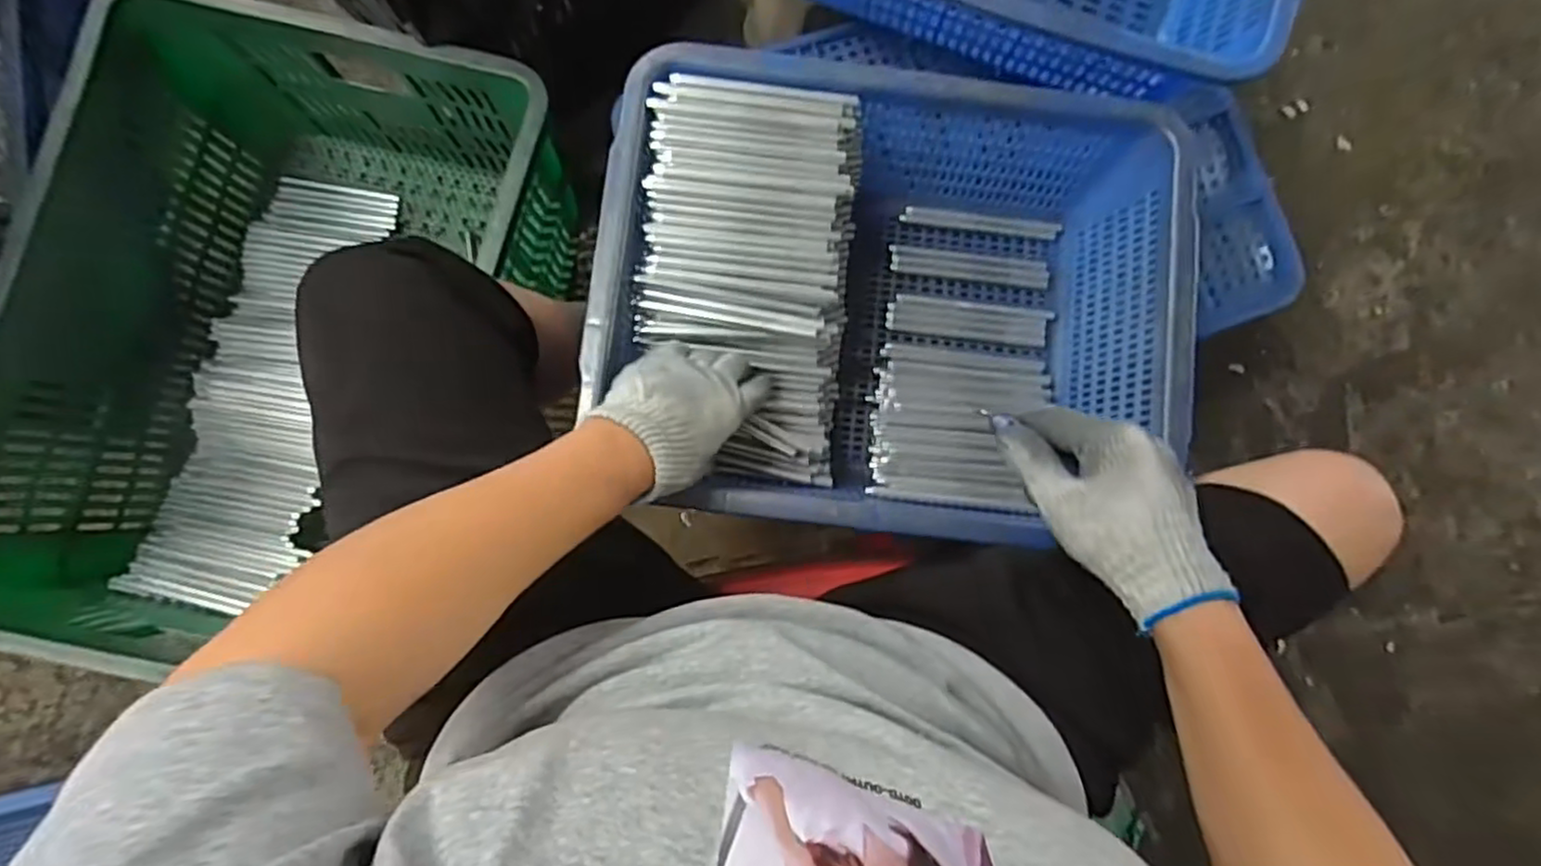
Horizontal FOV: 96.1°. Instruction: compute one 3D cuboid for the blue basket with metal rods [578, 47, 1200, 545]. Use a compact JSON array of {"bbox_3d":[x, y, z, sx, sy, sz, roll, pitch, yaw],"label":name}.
[{"bbox_3d":[0.092,-0.112,0.572,0.433,0.134,0.373,6,83,-2],"label":"blue basket with metal rods"}]

